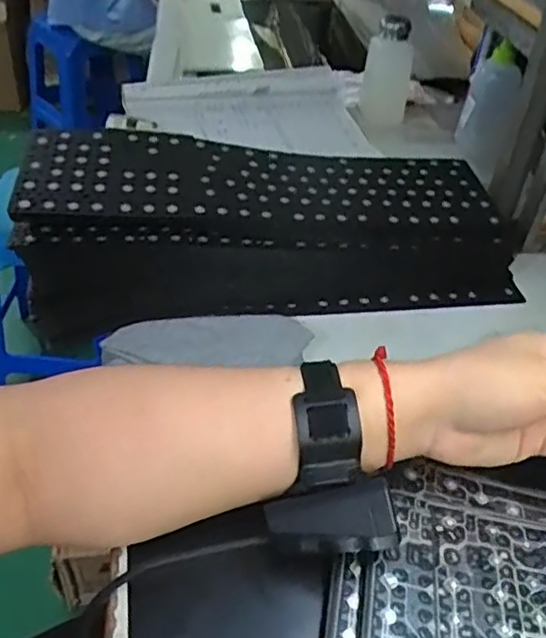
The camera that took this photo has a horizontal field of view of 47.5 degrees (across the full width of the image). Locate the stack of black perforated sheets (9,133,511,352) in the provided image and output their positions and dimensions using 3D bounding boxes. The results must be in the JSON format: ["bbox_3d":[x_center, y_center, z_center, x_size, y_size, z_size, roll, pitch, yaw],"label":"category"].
[{"bbox_3d":[-0.001,-0.098,0.574,0.439,0.057,0.221,-6,65,-12],"label":"stack of black perforated sheets"}]

